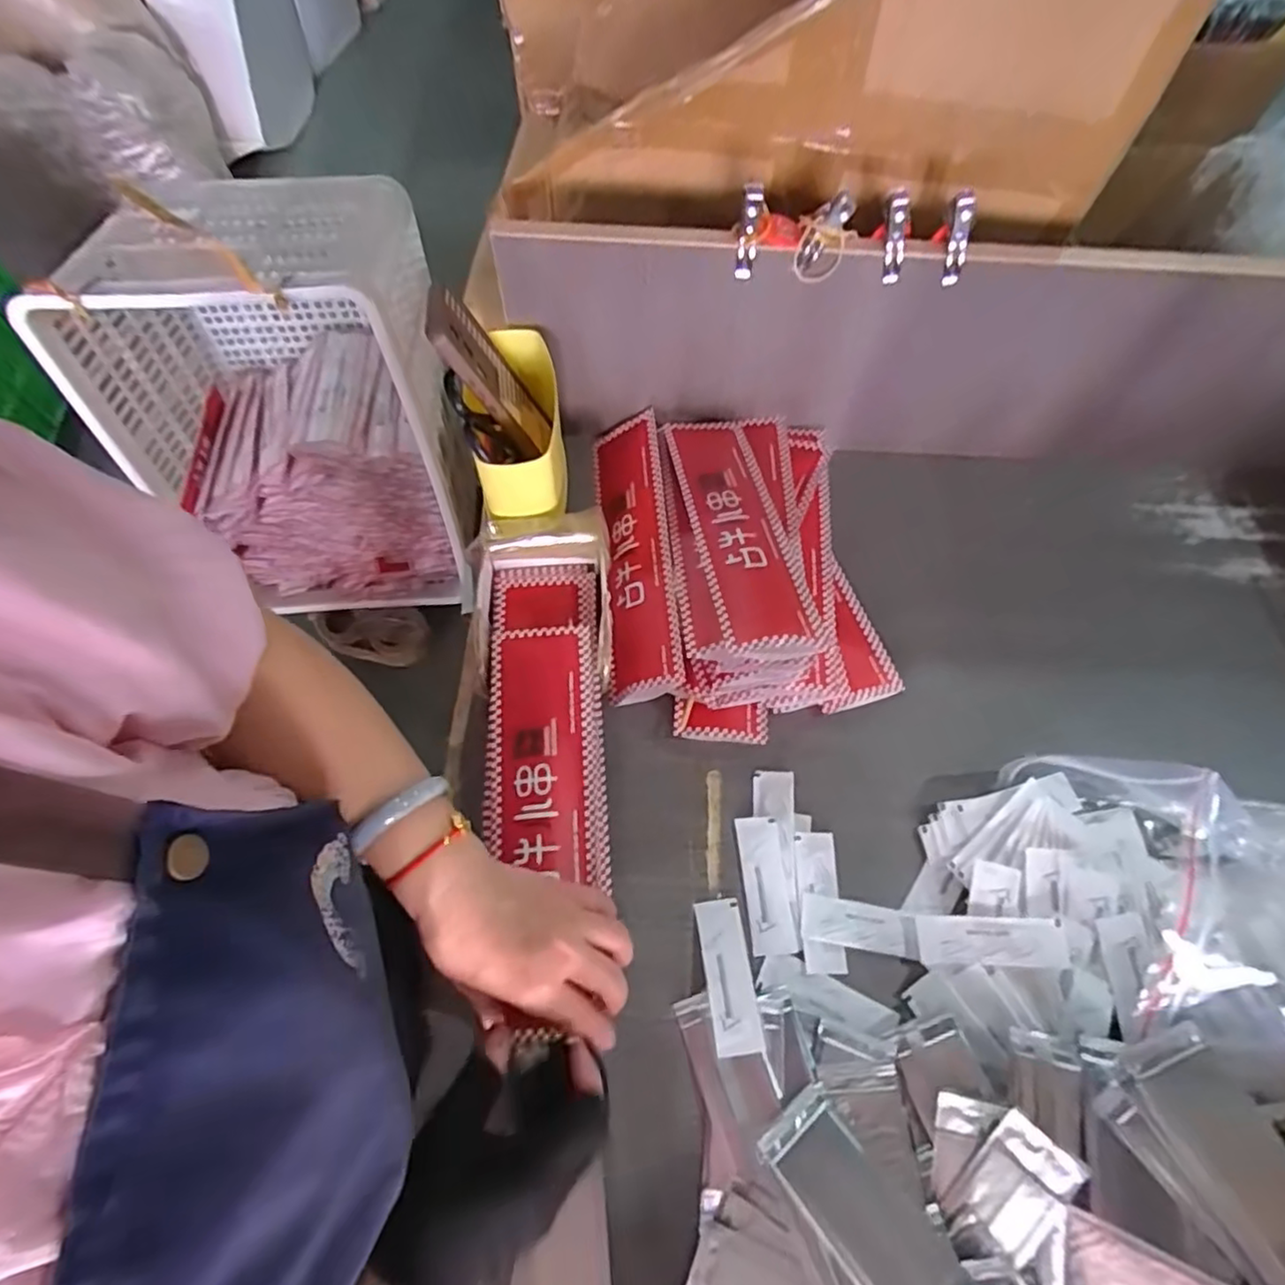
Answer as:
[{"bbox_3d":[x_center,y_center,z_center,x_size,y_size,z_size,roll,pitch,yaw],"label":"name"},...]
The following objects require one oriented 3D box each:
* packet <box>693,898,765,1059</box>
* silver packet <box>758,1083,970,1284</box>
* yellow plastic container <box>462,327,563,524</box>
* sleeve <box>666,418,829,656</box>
[{"bbox_3d":[0.057,0.222,0.438,0.031,0.004,0.093,-11,55,4],"label":"packet"},{"bbox_3d":[0.125,0.322,0.363,0.051,0.011,0.124,-30,59,-26],"label":"silver packet"},{"bbox_3d":[-0.104,-0.182,0.547,0.069,0.071,0.156,-9,64,-5],"label":"yellow plastic container"},{"bbox_3d":[0.076,-0.101,0.540,0.070,0.023,0.284,-8,50,-4],"label":"sleeve"}]

